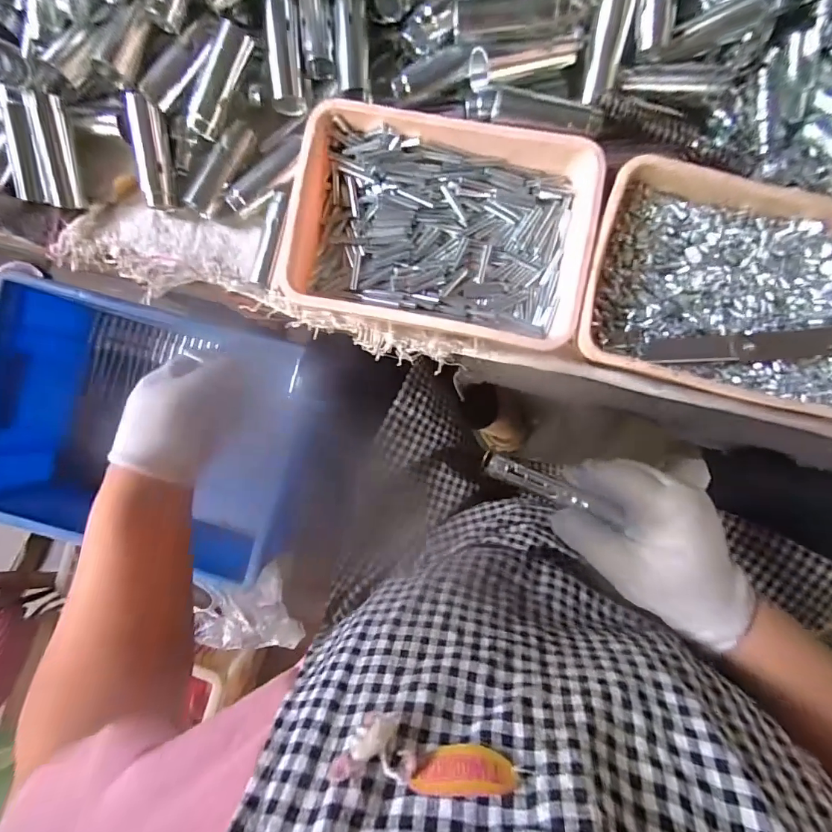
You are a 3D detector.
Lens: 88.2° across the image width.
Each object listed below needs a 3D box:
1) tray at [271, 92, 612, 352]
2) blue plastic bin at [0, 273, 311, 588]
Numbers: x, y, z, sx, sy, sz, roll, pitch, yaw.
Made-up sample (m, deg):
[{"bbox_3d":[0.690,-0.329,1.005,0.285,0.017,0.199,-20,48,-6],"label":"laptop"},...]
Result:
[{"bbox_3d":[0.016,-0.131,0.299,0.203,0.037,0.142,12,91,1],"label":"tray"},{"bbox_3d":[-0.349,0.015,0.584,0.379,0.157,0.301,14,91,1],"label":"blue plastic bin"}]

